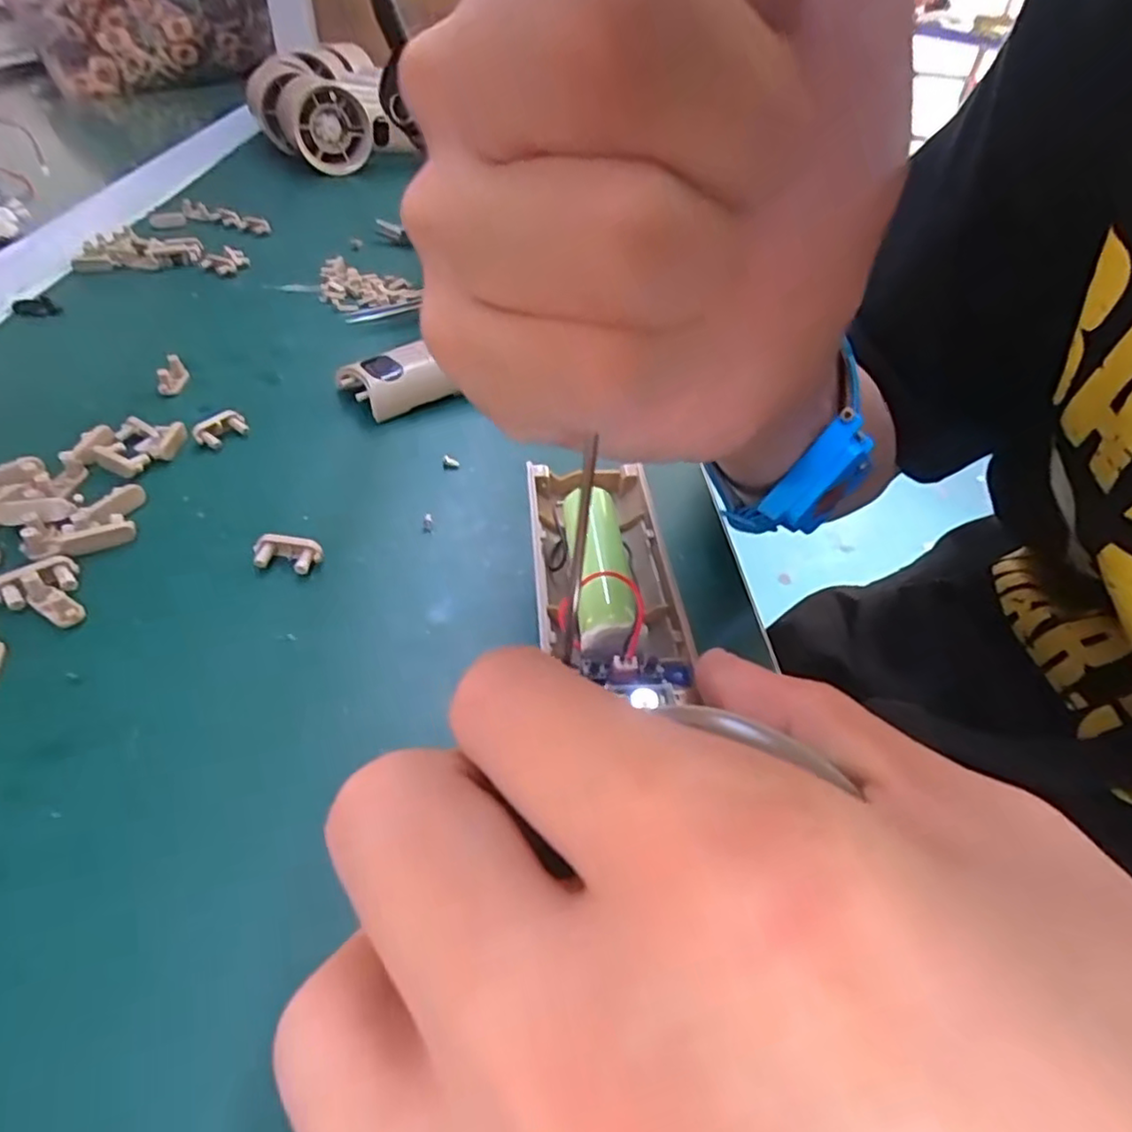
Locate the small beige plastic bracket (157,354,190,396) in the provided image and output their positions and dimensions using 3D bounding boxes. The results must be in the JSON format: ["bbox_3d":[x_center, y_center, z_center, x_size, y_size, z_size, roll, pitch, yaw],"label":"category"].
[{"bbox_3d":[-0.157,-0.075,0.261,0.005,0.012,0.019,2,43,-4],"label":"small beige plastic bracket"}]

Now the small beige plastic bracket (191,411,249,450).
[{"bbox_3d":[-0.125,-0.050,0.240,0.008,0.008,0.019,25,46,19],"label":"small beige plastic bracket"}]

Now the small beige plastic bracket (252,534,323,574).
[{"bbox_3d":[-0.083,-0.003,0.197,0.019,0.009,0.009,9,42,3],"label":"small beige plastic bracket"}]

